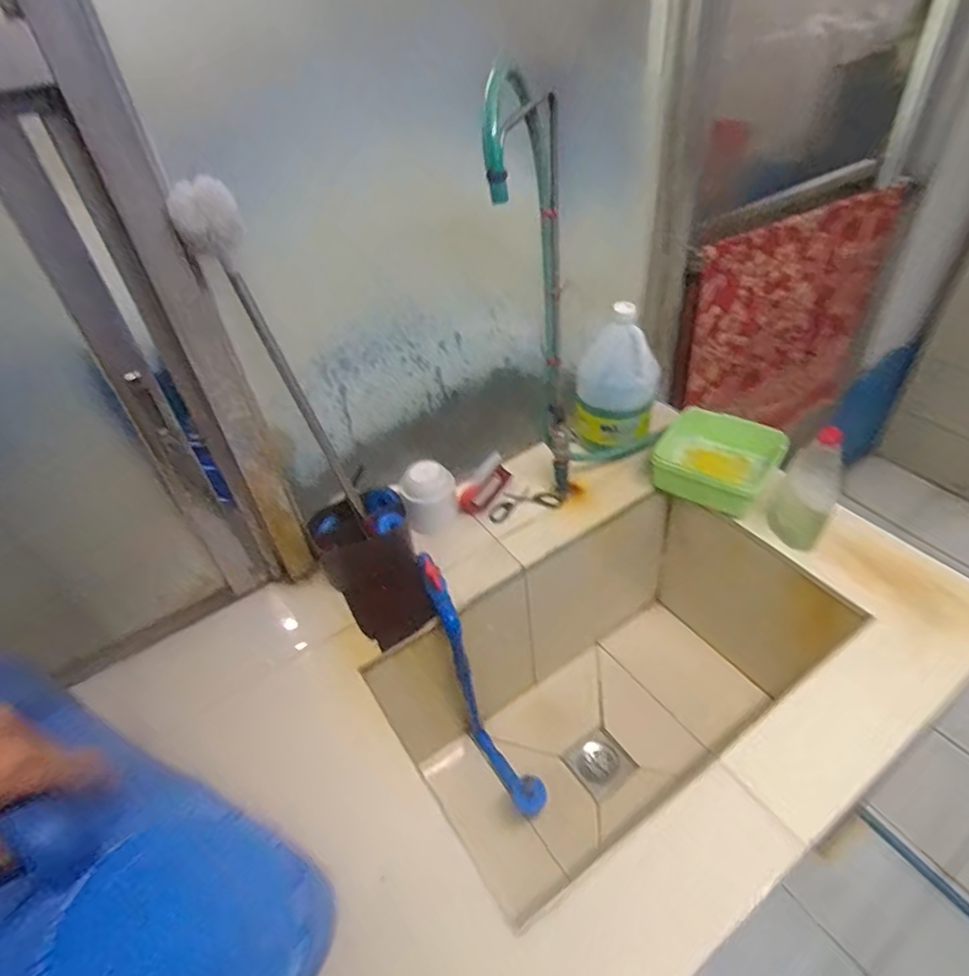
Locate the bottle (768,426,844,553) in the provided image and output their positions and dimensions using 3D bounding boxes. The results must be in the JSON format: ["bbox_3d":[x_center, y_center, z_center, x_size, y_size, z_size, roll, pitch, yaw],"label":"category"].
[{"bbox_3d":[0.519,-0.006,0.956,0.081,0.198,0.101,19,48,25],"label":"bottle"}]

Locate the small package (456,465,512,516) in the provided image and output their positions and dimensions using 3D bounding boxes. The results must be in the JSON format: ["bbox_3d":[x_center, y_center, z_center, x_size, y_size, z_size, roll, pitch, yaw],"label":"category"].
[{"bbox_3d":[-0.002,0.003,1.135,0.043,0.038,0.131,21,49,27],"label":"small package"}]

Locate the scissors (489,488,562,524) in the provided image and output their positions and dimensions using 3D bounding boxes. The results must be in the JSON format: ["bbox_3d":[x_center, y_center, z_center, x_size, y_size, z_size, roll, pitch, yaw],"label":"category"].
[{"bbox_3d":[0.072,0.030,1.136,0.137,0.013,0.072,-13,43,-7],"label":"scissors"}]

